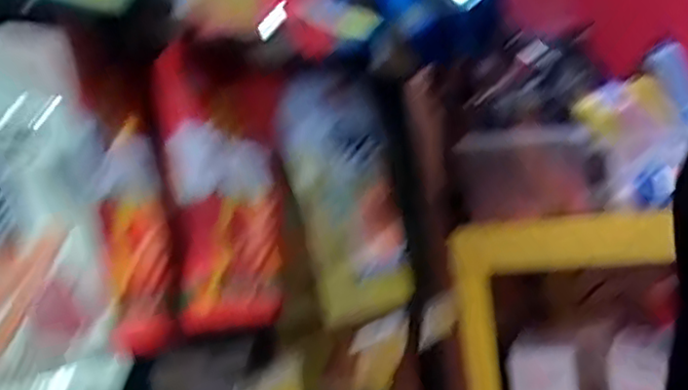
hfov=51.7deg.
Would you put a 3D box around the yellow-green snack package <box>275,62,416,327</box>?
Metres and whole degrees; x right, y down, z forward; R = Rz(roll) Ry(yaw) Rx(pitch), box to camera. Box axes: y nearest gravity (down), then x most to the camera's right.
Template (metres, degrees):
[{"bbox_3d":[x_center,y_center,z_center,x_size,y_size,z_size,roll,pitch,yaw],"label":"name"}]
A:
[{"bbox_3d":[0.010,-0.005,0.808,0.141,0.275,0.046,-10,-8,-33],"label":"yellow-green snack package"}]

